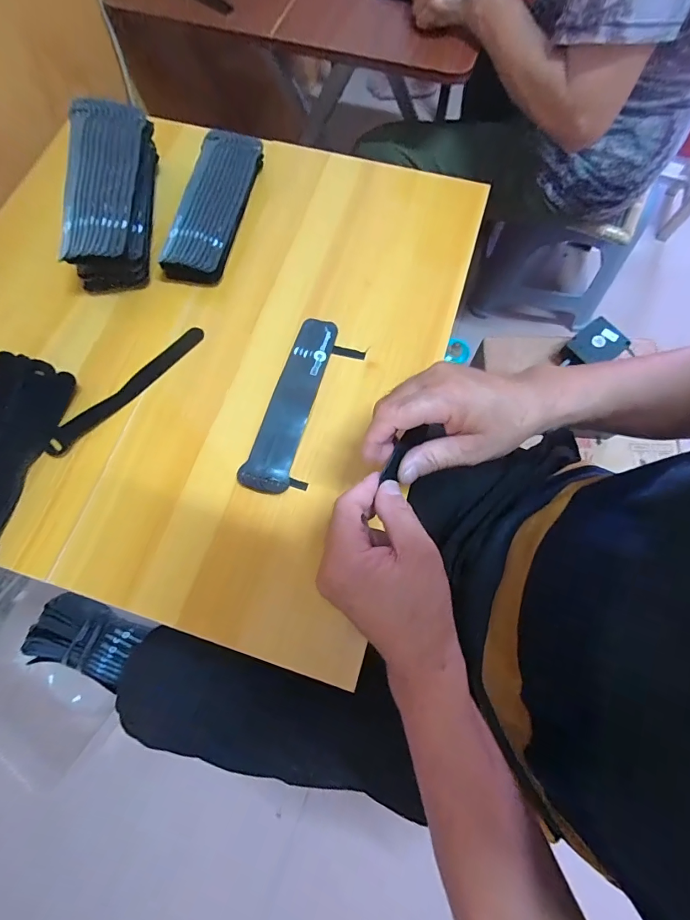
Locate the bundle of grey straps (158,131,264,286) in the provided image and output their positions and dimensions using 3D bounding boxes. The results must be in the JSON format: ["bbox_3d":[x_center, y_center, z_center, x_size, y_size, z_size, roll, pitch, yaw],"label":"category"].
[{"bbox_3d":[-0.157,-0.299,0.480,0.070,0.040,0.205,11,73,4],"label":"bundle of grey straps"}]

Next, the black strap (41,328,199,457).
[{"bbox_3d":[-0.231,-0.076,0.428,0.021,0.013,0.195,41,77,13],"label":"black strap"}]

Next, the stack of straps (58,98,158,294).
[{"bbox_3d":[-0.263,-0.295,0.457,0.081,0.073,0.206,-1,72,1],"label":"stack of straps"}]

